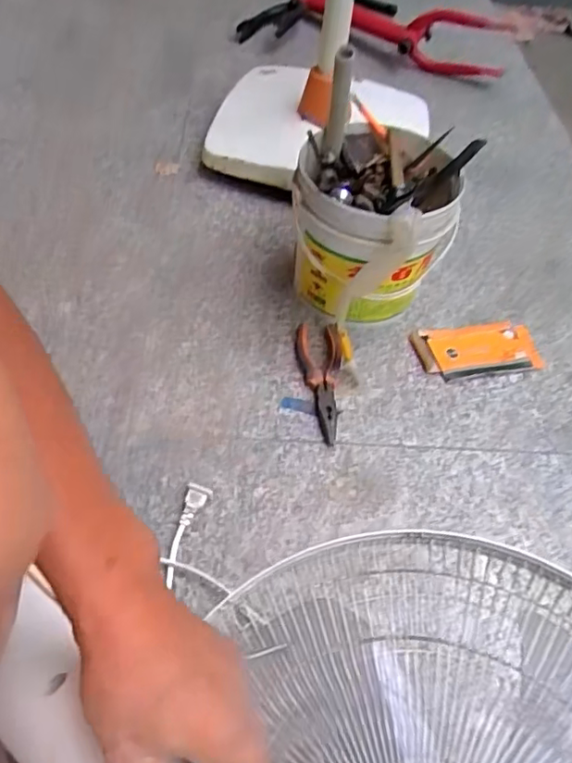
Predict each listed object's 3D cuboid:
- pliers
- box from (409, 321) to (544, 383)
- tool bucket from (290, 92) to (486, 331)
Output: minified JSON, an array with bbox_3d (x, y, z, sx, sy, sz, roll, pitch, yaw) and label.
[{"bbox_3d":[0.047,-0.005,0.739,0.053,0.019,0.177,-7,54,-1],"label":"pliers"},{"bbox_3d":[0.250,-0.040,0.783,0.158,0.019,0.080,-6,54,-9],"label":"box"},{"bbox_3d":[0.107,-0.190,0.763,0.183,0.212,0.188,2,53,-3],"label":"tool bucket"}]

